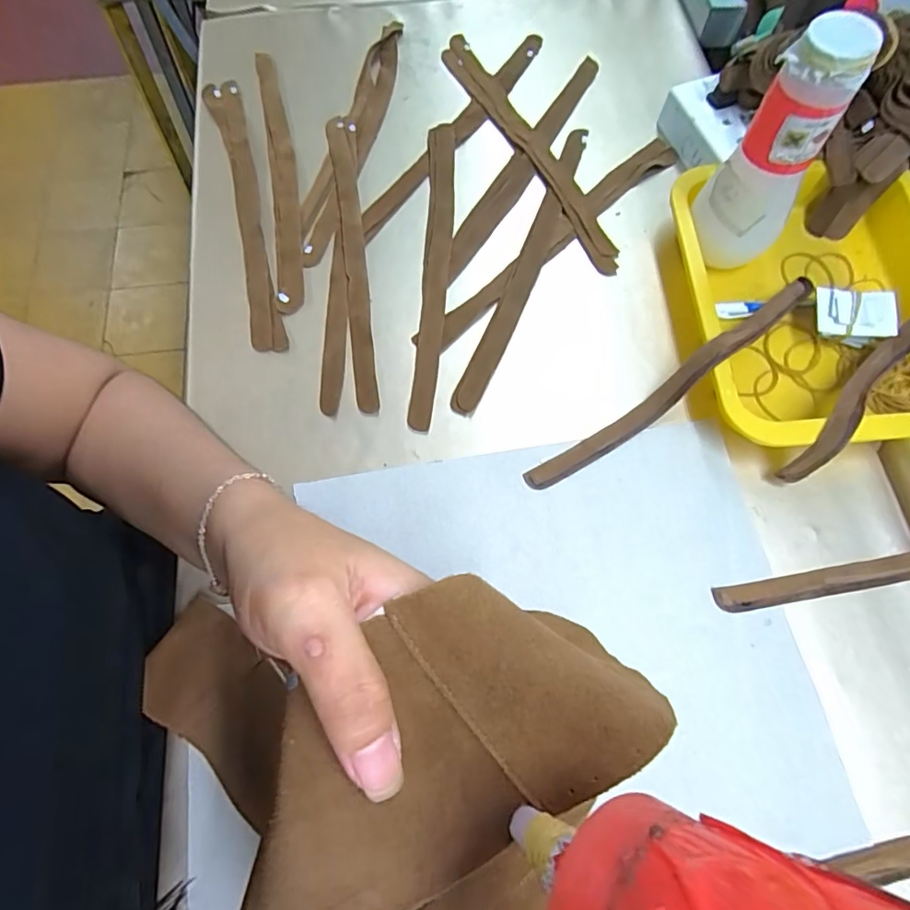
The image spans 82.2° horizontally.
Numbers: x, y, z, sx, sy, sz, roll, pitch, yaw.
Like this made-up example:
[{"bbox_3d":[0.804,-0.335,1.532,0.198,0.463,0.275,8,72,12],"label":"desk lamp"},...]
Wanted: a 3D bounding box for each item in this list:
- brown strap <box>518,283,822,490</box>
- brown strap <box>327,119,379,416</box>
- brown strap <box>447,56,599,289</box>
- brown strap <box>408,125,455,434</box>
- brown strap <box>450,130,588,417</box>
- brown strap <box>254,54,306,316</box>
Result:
[{"bbox_3d":[0.181,-0.063,0.401,0.298,0.039,0.023,-34,74,-11],"label":"brown strap"},{"bbox_3d":[-0.089,-0.180,0.459,0.023,0.005,0.309,-8,71,-3],"label":"brown strap"},{"bbox_3d":[0.070,-0.281,0.500,0.030,0.006,0.305,30,73,10],"label":"brown strap"},{"bbox_3d":[-0.017,-0.168,0.456,0.025,0.005,0.312,2,70,1],"label":"brown strap"},{"bbox_3d":[0.065,-0.172,0.459,0.024,0.004,0.315,21,72,7],"label":"brown strap"},{"bbox_3d":[-0.164,-0.268,0.491,0.028,0.005,0.310,-10,71,-3],"label":"brown strap"}]

